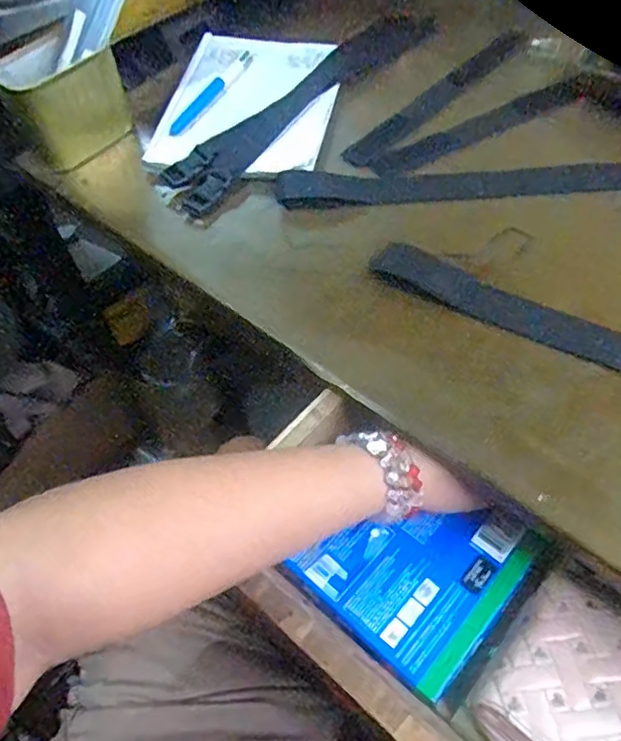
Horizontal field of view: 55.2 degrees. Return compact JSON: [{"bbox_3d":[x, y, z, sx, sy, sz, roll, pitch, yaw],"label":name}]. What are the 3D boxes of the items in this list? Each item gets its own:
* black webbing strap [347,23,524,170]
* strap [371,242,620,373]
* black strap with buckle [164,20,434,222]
[{"bbox_3d":[0.118,-0.250,0.537,0.030,0.009,0.241,39,67,23],"label":"black webbing strap"},{"bbox_3d":[0.174,-0.024,0.391,0.278,0.008,0.036,23,60,19],"label":"strap"},{"bbox_3d":[-0.004,-0.239,0.525,0.053,0.017,0.306,35,64,25],"label":"black strap with buckle"}]

